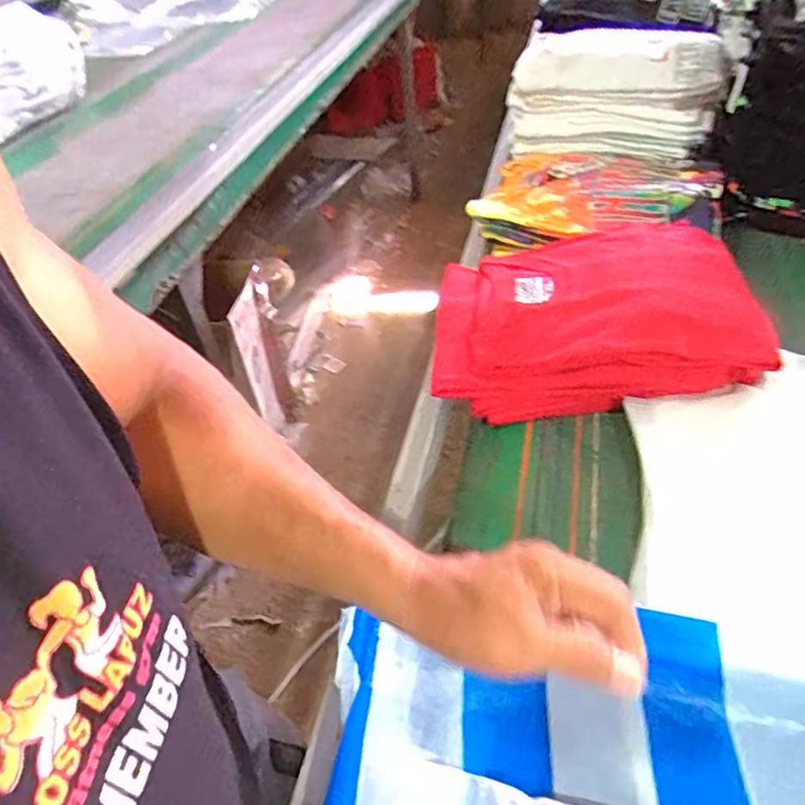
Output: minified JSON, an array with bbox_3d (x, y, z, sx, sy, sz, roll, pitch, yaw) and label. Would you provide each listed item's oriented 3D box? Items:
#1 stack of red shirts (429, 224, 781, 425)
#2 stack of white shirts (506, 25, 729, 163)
[{"bbox_3d":[0.196,-0.095,0.645,0.314,0.101,0.236,0,44,9],"label":"stack of red shirts"},{"bbox_3d":[0.346,-0.499,0.967,0.317,0.143,0.226,12,47,20],"label":"stack of white shirts"}]

